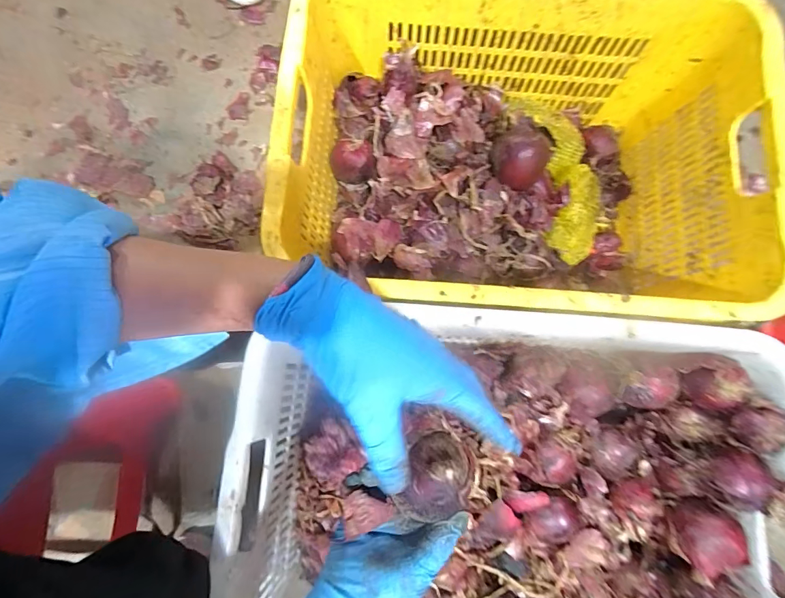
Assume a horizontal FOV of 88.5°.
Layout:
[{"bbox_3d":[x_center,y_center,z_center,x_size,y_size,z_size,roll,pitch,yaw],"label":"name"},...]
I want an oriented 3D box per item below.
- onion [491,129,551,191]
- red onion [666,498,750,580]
[{"bbox_3d":[0.197,-0.217,0.617,0.075,0.055,0.077,0,79,0],"label":"onion"},{"bbox_3d":[0.352,0.268,0.462,0.062,0.064,0.069,-7,79,-1],"label":"red onion"}]

